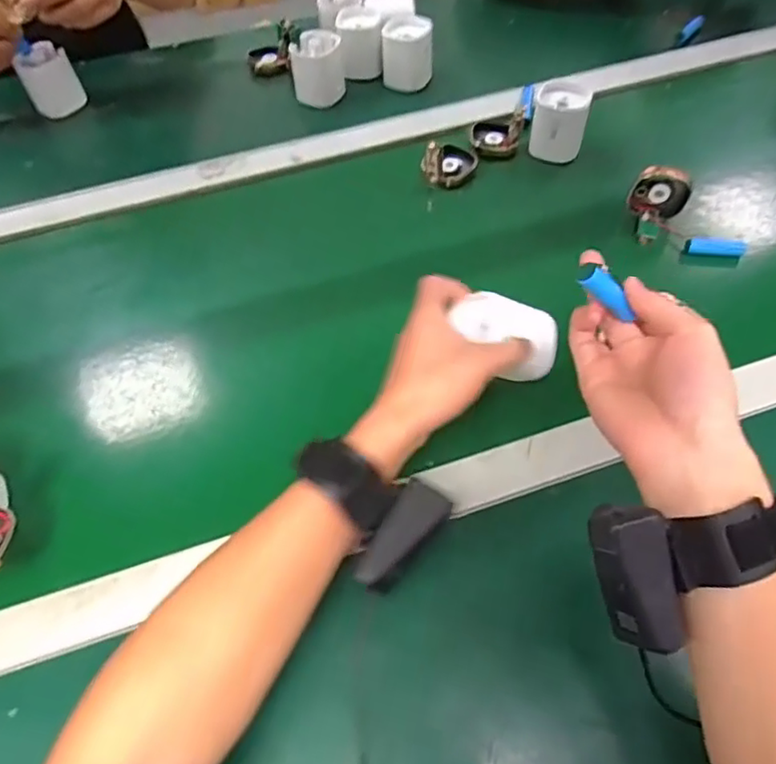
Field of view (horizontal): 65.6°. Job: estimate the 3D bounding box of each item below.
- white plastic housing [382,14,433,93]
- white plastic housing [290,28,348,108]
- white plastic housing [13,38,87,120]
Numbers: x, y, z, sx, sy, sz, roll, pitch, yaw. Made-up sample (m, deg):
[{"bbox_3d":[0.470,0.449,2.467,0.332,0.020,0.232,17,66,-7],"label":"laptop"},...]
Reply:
[{"bbox_3d":[0.025,-0.412,0.754,0.062,0.068,0.049,0,55,3],"label":"white plastic housing"},{"bbox_3d":[-0.085,-0.382,0.738,0.063,0.063,0.060,-9,55,-4],"label":"white plastic housing"},{"bbox_3d":[-0.412,-0.366,0.741,0.038,0.077,0.054,27,60,19],"label":"white plastic housing"}]

